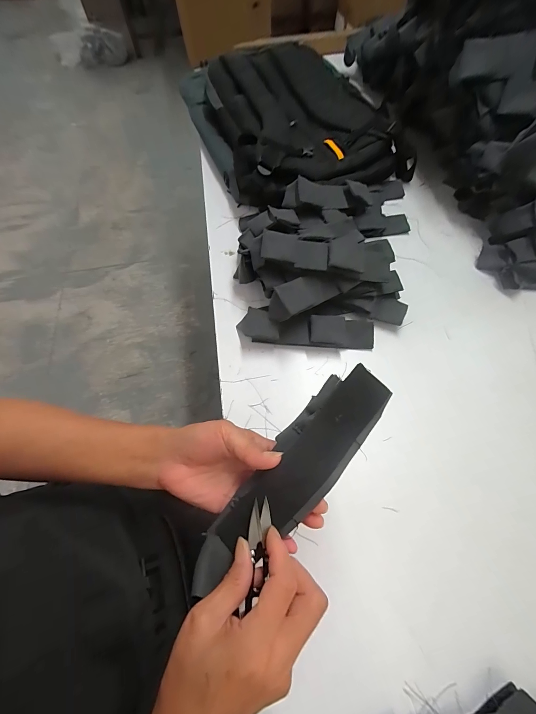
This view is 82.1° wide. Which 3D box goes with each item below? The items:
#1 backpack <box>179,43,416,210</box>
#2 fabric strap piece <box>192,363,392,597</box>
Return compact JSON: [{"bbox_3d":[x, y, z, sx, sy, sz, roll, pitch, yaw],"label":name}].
[{"bbox_3d":[0.040,-0.498,0.656,0.341,0.108,0.444,-23,65,-9],"label":"backpack"},{"bbox_3d":[0.020,0.092,0.245,0.054,0.026,0.201,42,85,20],"label":"fabric strap piece"}]

